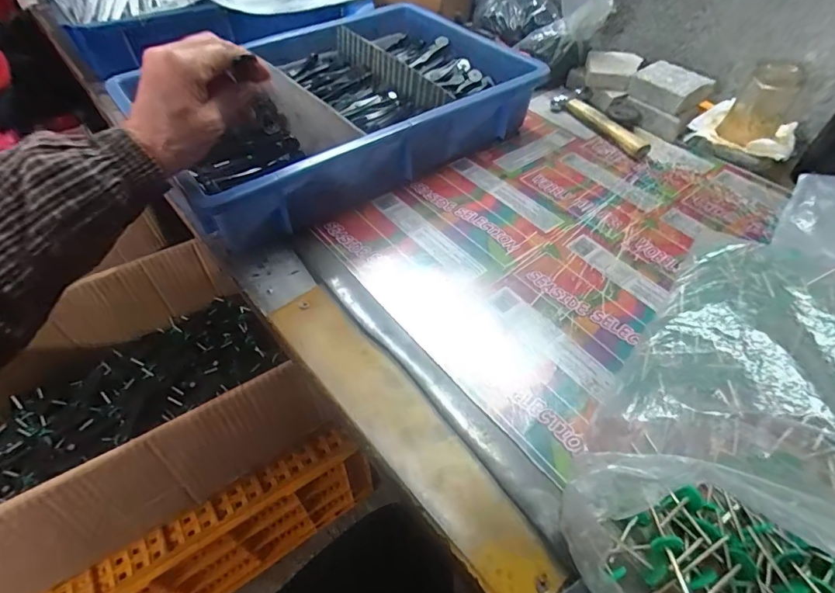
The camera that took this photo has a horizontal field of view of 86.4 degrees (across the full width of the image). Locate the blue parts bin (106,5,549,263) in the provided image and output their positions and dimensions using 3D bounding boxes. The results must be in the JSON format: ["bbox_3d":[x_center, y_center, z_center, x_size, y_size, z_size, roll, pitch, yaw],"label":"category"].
[{"bbox_3d":[-0.102,-0.239,0.541,0.408,0.077,0.304,-30,57,-24],"label":"blue parts bin"}]

